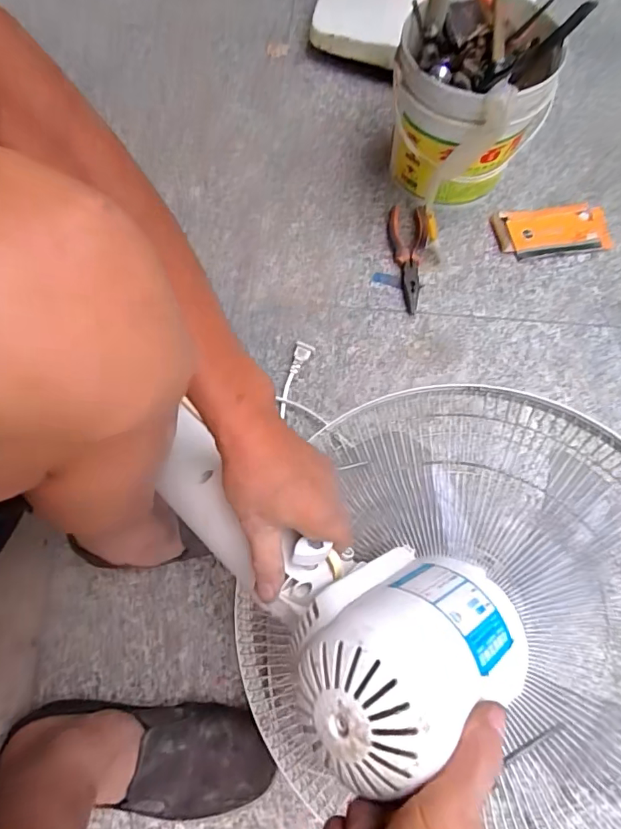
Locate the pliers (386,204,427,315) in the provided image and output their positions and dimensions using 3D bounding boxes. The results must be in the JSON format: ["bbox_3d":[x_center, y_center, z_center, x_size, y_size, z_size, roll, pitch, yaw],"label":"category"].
[{"bbox_3d":[0.145,-0.230,0.689,0.053,0.019,0.177,-4,72,8],"label":"pliers"}]

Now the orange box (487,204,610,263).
[{"bbox_3d":[0.353,-0.266,0.695,0.158,0.019,0.080,-5,71,0],"label":"orange box"}]

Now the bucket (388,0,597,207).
[{"bbox_3d":[0.210,-0.411,0.646,0.183,0.212,0.188,-1,71,2],"label":"bucket"}]

